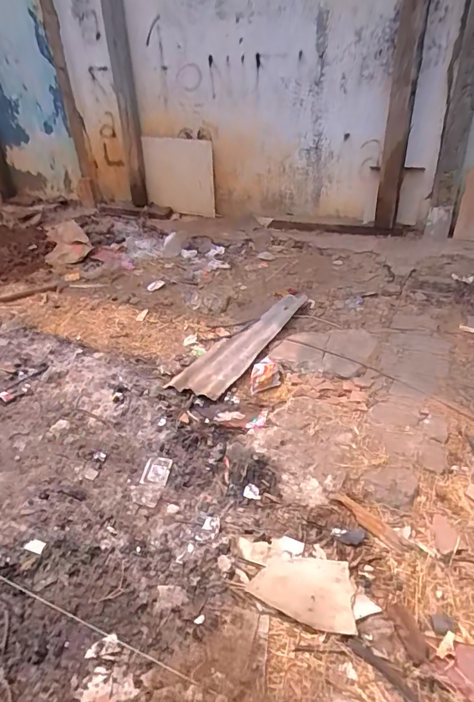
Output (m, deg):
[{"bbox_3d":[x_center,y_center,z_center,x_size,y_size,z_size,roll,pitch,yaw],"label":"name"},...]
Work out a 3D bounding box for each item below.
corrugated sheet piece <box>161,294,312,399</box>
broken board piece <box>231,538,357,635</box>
[{"bbox_3d":[0.059,-0.064,1.796,0.237,0.045,0.861,15,38,30],"label":"corrugated sheet piece"},{"bbox_3d":[0.119,0.496,0.911,0.256,0.011,0.140,3,36,21],"label":"broken board piece"}]

